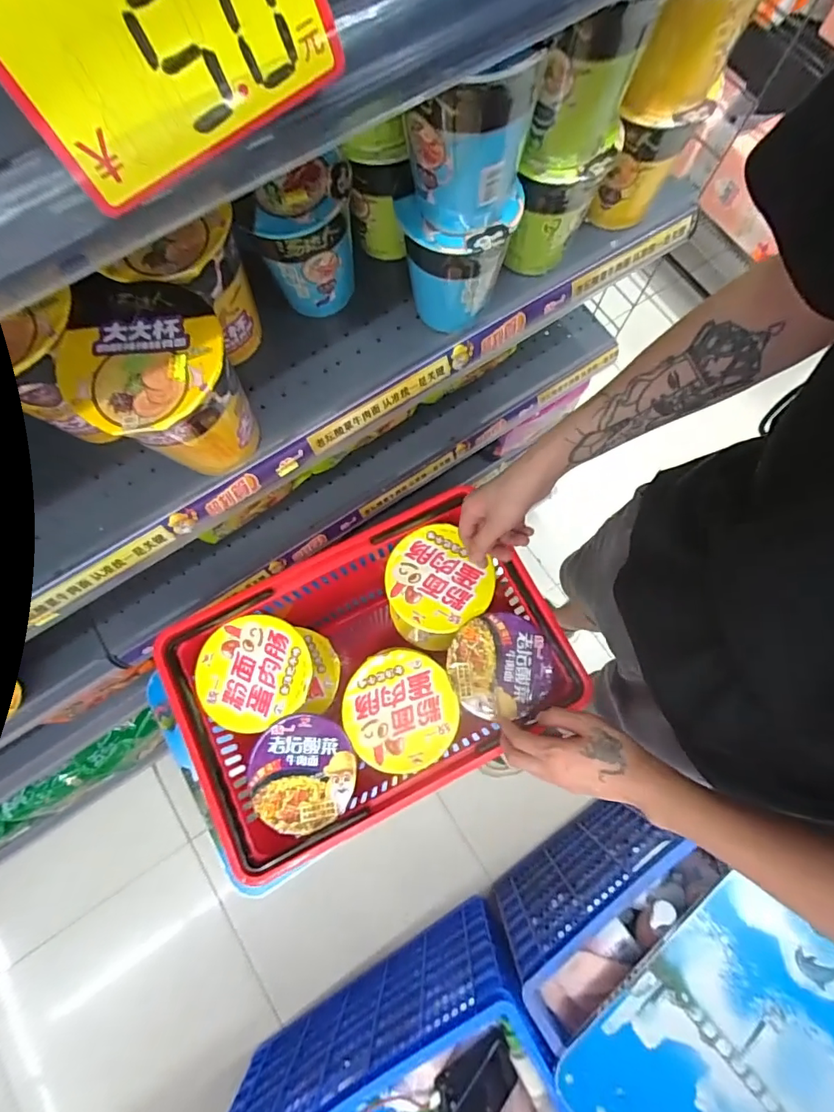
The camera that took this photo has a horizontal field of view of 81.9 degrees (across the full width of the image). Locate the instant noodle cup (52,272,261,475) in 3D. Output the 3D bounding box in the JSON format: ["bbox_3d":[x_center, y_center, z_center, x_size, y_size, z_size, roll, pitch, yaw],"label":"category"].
[{"bbox_3d":[-0.197,-0.130,0.405,0.108,0.127,0.112,0,77,1],"label":"instant noodle cup"}]

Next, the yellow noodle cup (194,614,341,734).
[{"bbox_3d":[-0.203,0.161,0.675,0.153,0.122,0.138,-15,77,-3],"label":"yellow noodle cup"}]

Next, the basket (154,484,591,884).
[{"bbox_3d":[-0.062,0.161,0.708,0.448,0.236,0.310,-27,78,-5],"label":"basket"}]

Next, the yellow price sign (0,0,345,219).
[{"bbox_3d":[-0.095,-0.203,0.185,0.127,0.075,0.007,-34,58,-3],"label":"yellow price sign"}]

